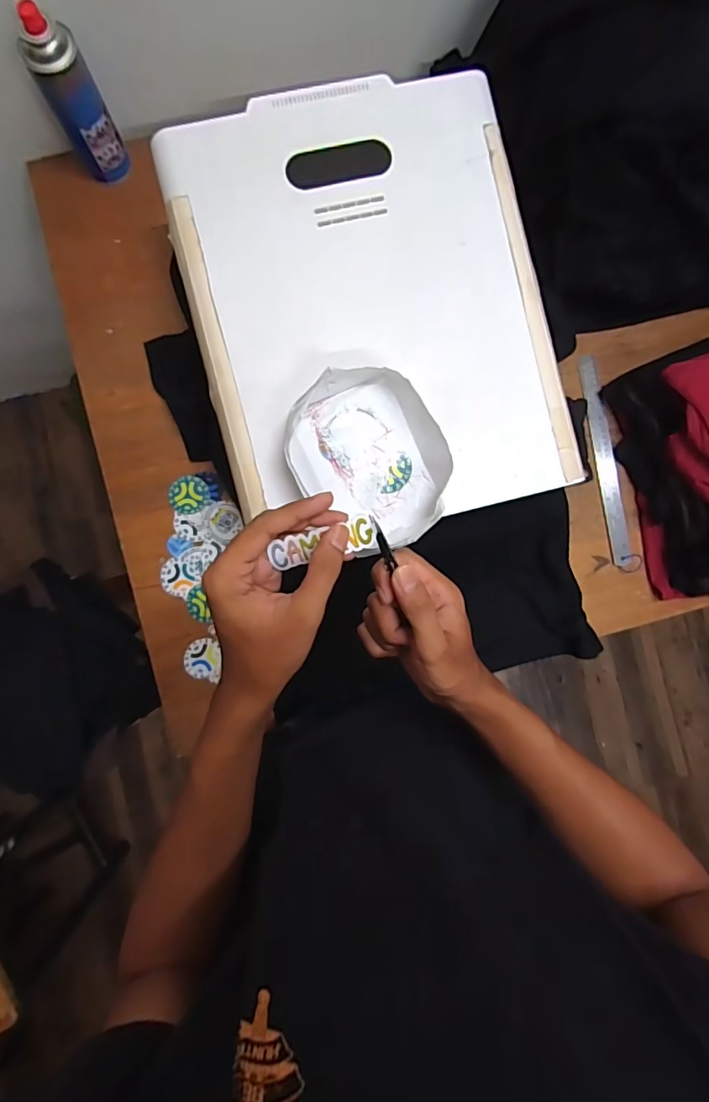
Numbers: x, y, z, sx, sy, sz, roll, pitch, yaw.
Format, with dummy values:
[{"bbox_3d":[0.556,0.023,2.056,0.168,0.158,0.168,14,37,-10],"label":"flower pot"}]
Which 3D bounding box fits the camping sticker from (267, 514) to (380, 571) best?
[{"bbox_3d":[-0.021,-0.004,0.338,0.074,0.005,0.025,-19,115,9],"label":"camping sticker"}]

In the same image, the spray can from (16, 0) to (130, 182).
[{"bbox_3d":[-0.357,-0.577,0.629,0.062,0.194,0.054,-30,91,-4],"label":"spray can"}]

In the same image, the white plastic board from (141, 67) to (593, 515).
[{"bbox_3d":[0.022,-0.285,0.560,0.406,0.026,0.498,-13,89,-4],"label":"white plastic board"}]

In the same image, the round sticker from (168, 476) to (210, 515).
[{"bbox_3d":[-0.240,-0.081,0.702,0.057,0.004,0.055,-2,88,-4],"label":"round sticker"}]

